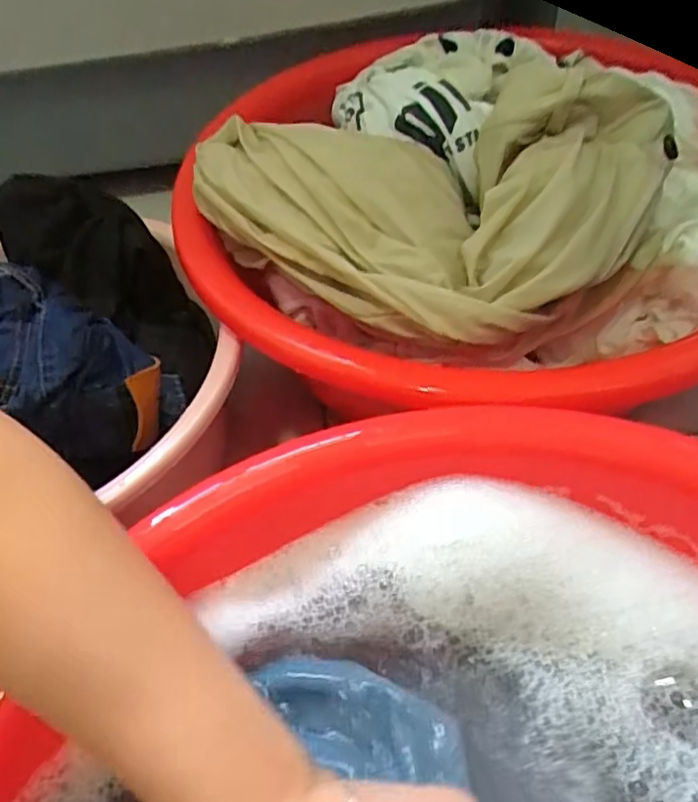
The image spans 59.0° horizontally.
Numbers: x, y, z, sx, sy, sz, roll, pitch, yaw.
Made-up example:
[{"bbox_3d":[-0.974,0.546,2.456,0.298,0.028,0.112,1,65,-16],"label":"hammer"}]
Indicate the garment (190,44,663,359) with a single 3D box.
[{"bbox_3d":[0.049,-0.167,0.450,0.310,0.096,0.232,30,60,29],"label":"garment"}]

